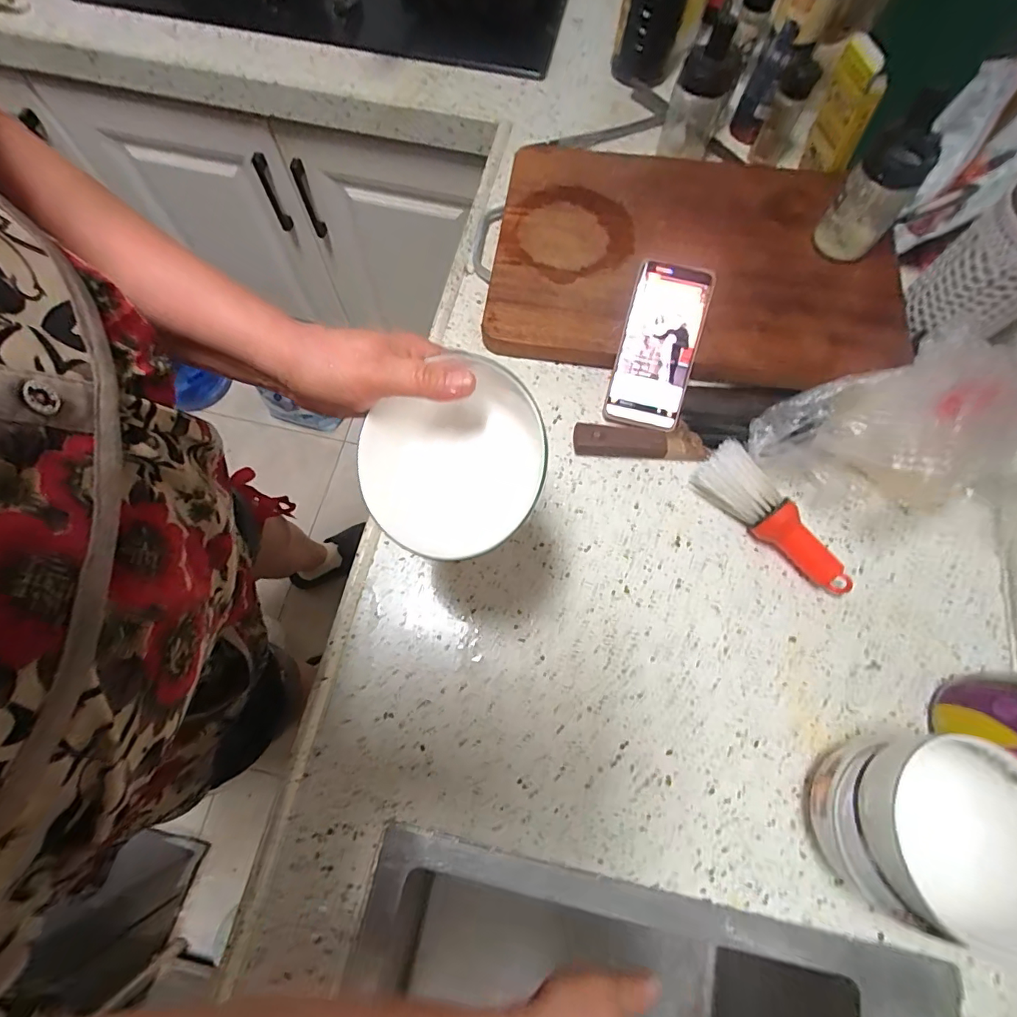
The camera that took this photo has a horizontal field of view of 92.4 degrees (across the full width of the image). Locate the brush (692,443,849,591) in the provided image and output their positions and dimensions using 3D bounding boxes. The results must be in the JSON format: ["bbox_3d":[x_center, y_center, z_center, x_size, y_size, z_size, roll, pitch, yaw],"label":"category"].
[{"bbox_3d":[0.247,0.008,0.449,0.162,0.040,0.044,41,75,11],"label":"brush"}]

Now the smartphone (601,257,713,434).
[{"bbox_3d":[0.148,-0.158,0.482,0.074,0.014,0.153,15,96,4],"label":"smartphone"}]

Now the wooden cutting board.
[{"bbox_3d":[0.202,-0.287,0.544,0.426,0.028,0.299,6,71,2],"label":"wooden cutting board"}]

